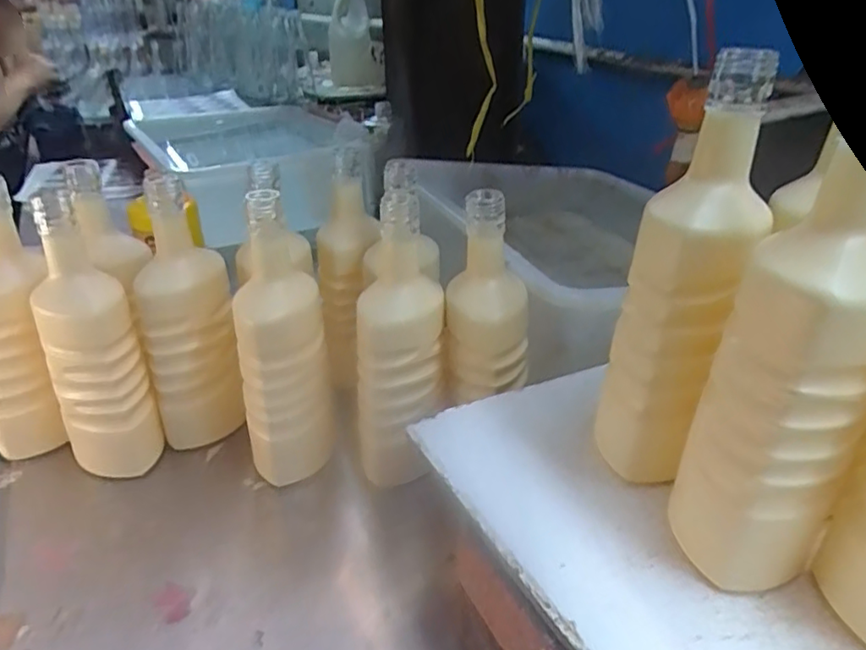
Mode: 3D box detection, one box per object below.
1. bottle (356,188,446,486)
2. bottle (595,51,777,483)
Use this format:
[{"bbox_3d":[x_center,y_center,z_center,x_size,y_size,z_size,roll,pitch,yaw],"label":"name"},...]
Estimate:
[{"bbox_3d":[-0.030,0.018,0.542,0.078,0.245,0.076,-2,32,-1],"label":"bottle"},{"bbox_3d":[0.144,-0.014,0.361,0.071,0.243,0.076,9,33,17],"label":"bottle"}]

